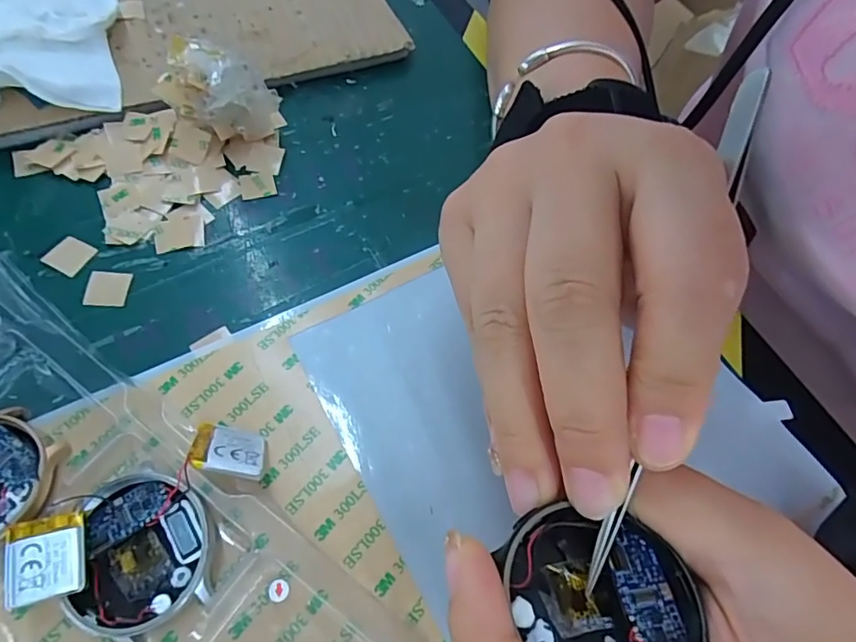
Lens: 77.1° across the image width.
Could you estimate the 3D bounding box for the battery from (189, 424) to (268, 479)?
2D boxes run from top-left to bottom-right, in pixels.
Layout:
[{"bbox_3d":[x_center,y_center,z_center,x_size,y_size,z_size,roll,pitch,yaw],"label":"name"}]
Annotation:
[{"bbox_3d":[-0.065,0.042,0.176,0.023,0.004,0.019,15,29,-19],"label":"battery"}]

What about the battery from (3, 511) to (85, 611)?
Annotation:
[{"bbox_3d":[-0.110,0.068,0.154,0.019,0.004,0.022,-8,66,-20],"label":"battery"}]

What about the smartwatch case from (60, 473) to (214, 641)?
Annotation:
[{"bbox_3d":[-0.086,0.071,0.163,0.040,0.013,0.044,-2,62,-5],"label":"smartwatch case"}]

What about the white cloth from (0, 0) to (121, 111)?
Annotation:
[{"bbox_3d":[-0.190,-0.139,0.255,0.074,0.020,0.106,-11,63,-10],"label":"white cloth"}]

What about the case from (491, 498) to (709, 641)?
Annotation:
[{"bbox_3d":[0.039,0.061,0.120,0.038,0.014,0.040,-13,63,-11],"label":"case"}]

